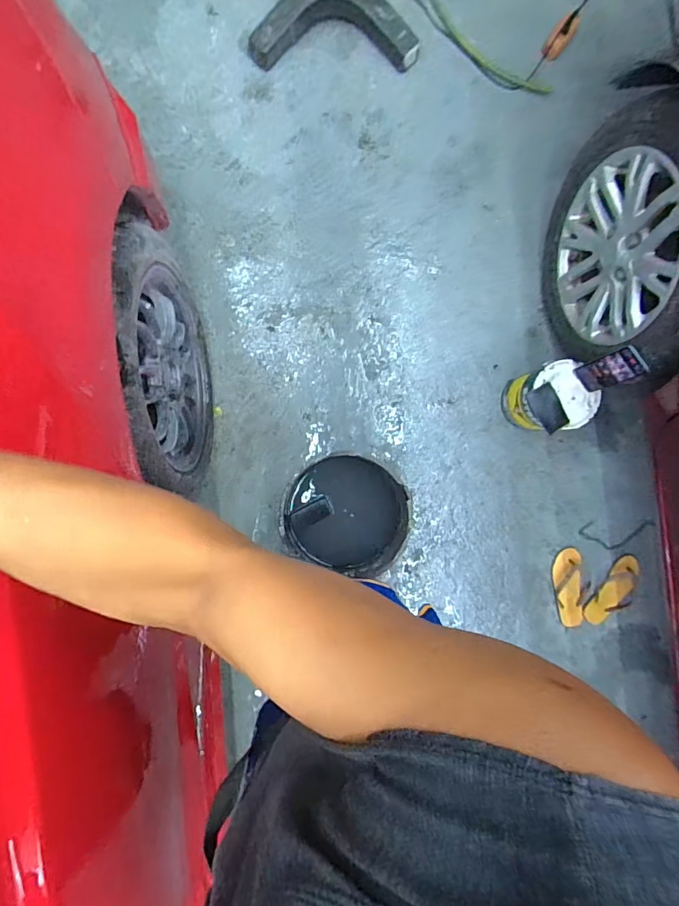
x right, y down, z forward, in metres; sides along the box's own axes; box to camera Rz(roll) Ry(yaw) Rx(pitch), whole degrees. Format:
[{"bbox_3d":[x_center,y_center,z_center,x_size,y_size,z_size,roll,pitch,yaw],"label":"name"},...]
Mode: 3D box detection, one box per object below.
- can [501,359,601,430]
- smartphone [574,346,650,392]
[{"bbox_3d":[0.556,-0.145,1.207,0.156,0.214,0.168,0,89,-4],"label":"can"},{"bbox_3d":[0.627,-0.192,1.034,0.014,0.160,0.073,-28,90,-18],"label":"smartphone"}]

